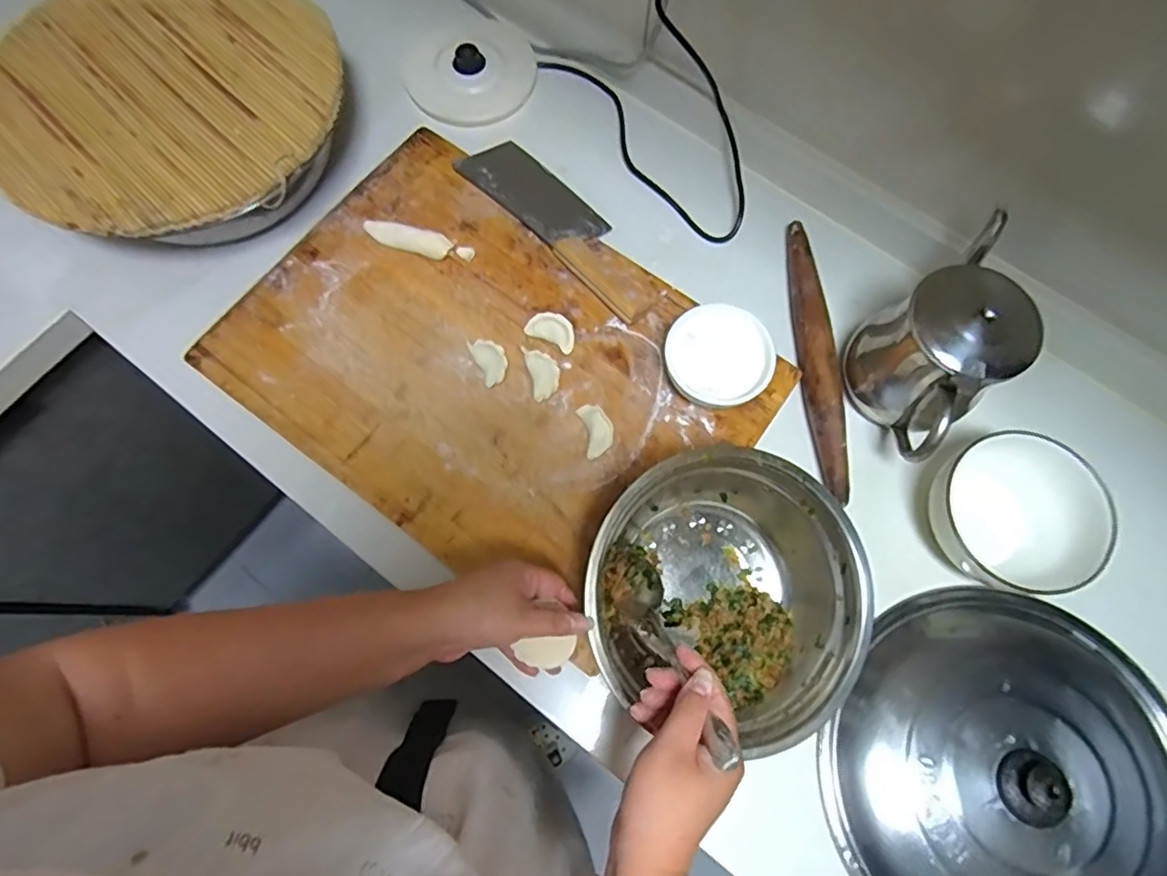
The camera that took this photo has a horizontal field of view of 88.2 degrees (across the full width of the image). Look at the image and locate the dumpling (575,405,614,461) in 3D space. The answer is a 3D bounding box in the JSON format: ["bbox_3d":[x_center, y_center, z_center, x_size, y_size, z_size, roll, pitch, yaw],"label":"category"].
[{"bbox_3d":[0.012,-0.007,0.562,0.027,0.020,0.050,-11,75,-4],"label":"dumpling"}]

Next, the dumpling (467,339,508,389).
[{"bbox_3d":[-0.089,-0.074,0.582,0.029,0.020,0.047,-26,76,-8],"label":"dumpling"}]

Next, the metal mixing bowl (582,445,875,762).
[{"bbox_3d":[0.120,0.121,0.492,0.217,0.088,0.201,0,74,-1],"label":"metal mixing bowl"}]

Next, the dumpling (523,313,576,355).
[{"bbox_3d":[-0.030,-0.105,0.593,0.051,0.020,0.031,28,75,7],"label":"dumpling"}]

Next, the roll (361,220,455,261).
[{"bbox_3d":[-0.182,-0.203,0.615,0.091,0.022,0.024,13,74,3],"label":"roll"}]

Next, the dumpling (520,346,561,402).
[{"bbox_3d":[-0.038,-0.062,0.574,0.029,0.023,0.047,-14,75,-5],"label":"dumpling"}]

